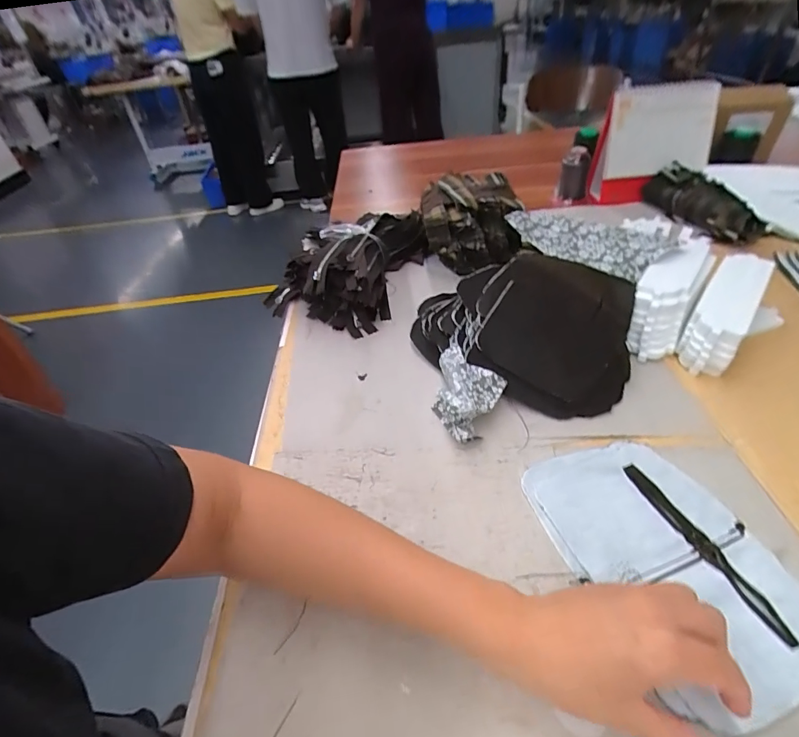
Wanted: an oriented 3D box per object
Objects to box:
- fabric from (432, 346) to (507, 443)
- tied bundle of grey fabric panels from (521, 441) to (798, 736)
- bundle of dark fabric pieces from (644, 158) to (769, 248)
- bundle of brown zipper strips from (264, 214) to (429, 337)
[{"bbox_3d":[0.073,0.028,0.460,0.072,0.042,0.110,4,42,11],"label":"fabric"},{"bbox_3d":[0.204,0.143,0.341,0.137,0.006,0.204,-19,43,-14],"label":"tied bundle of grey fabric panels"},{"bbox_3d":[0.497,-0.271,0.713,0.067,0.071,0.198,-16,42,-12],"label":"bundle of dark fabric pieces"},{"bbox_3d":[-0.070,-0.179,0.684,0.186,0.078,0.280,14,45,22],"label":"bundle of brown zipper strips"}]

